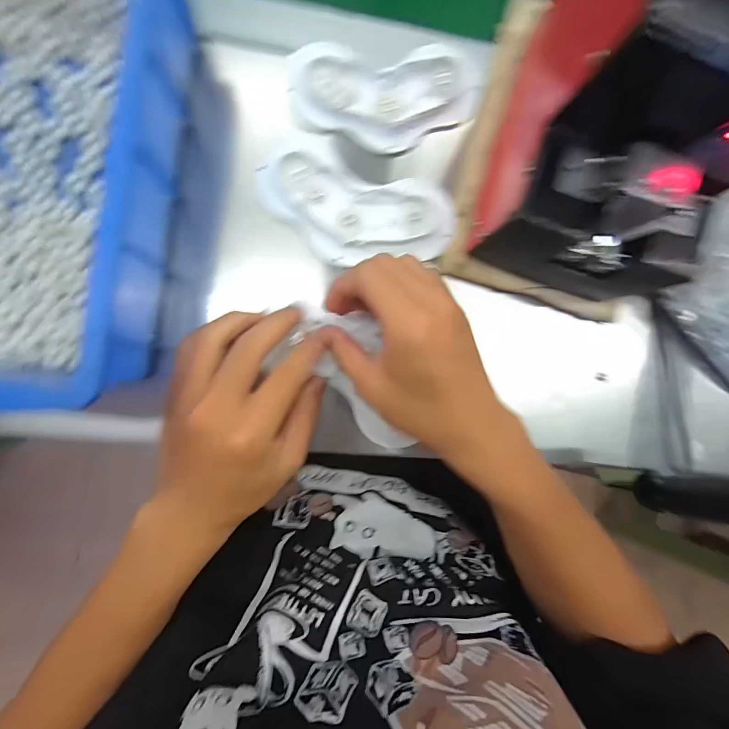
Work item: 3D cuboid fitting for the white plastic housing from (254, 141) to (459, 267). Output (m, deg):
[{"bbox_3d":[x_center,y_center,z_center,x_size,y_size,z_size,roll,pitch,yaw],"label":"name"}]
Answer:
[{"bbox_3d":[-0.006,-0.113,0.271,0.144,0.015,0.075,17,88,-8],"label":"white plastic housing"}]

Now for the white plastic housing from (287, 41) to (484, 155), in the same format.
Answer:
[{"bbox_3d":[0.019,-0.207,0.279,0.146,0.017,0.077,-3,91,-8],"label":"white plastic housing"}]

